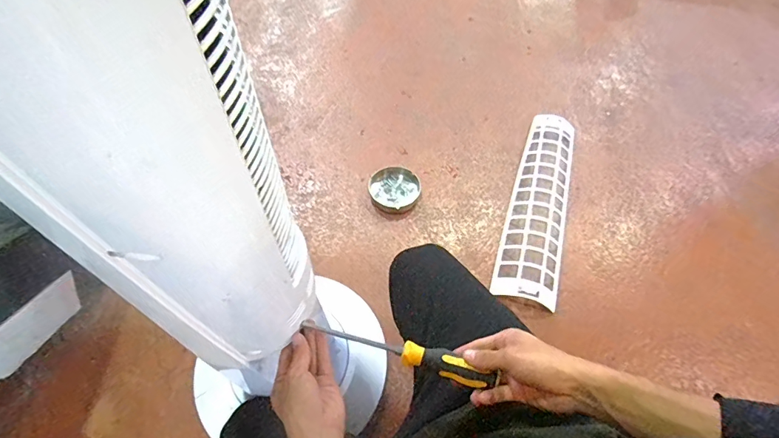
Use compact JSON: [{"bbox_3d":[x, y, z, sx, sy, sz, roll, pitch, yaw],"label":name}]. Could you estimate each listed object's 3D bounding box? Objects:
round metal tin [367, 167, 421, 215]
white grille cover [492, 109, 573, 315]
[{"bbox_3d":[0.011,-0.066,1.024,0.116,0.047,0.111,1,58,-2],"label":"round metal tin"},{"bbox_3d":[0.357,-0.046,1.026,0.133,0.037,0.535,17,59,8],"label":"white grille cover"}]

